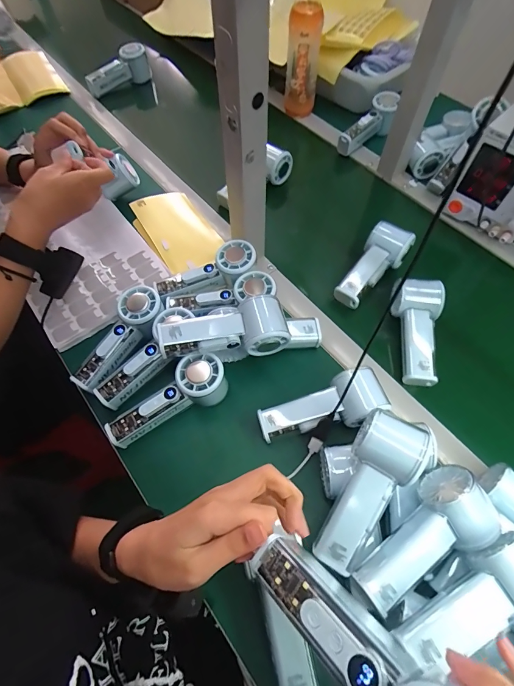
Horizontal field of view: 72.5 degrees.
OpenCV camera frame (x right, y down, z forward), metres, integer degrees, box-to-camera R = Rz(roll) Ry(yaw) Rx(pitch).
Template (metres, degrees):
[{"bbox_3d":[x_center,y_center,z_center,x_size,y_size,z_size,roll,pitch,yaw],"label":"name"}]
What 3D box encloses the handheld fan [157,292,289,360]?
[{"bbox_3d":[-0.038,-0.017,0.418,0.147,0.046,0.056,-7,61,-4],"label":"handheld fan"}]

